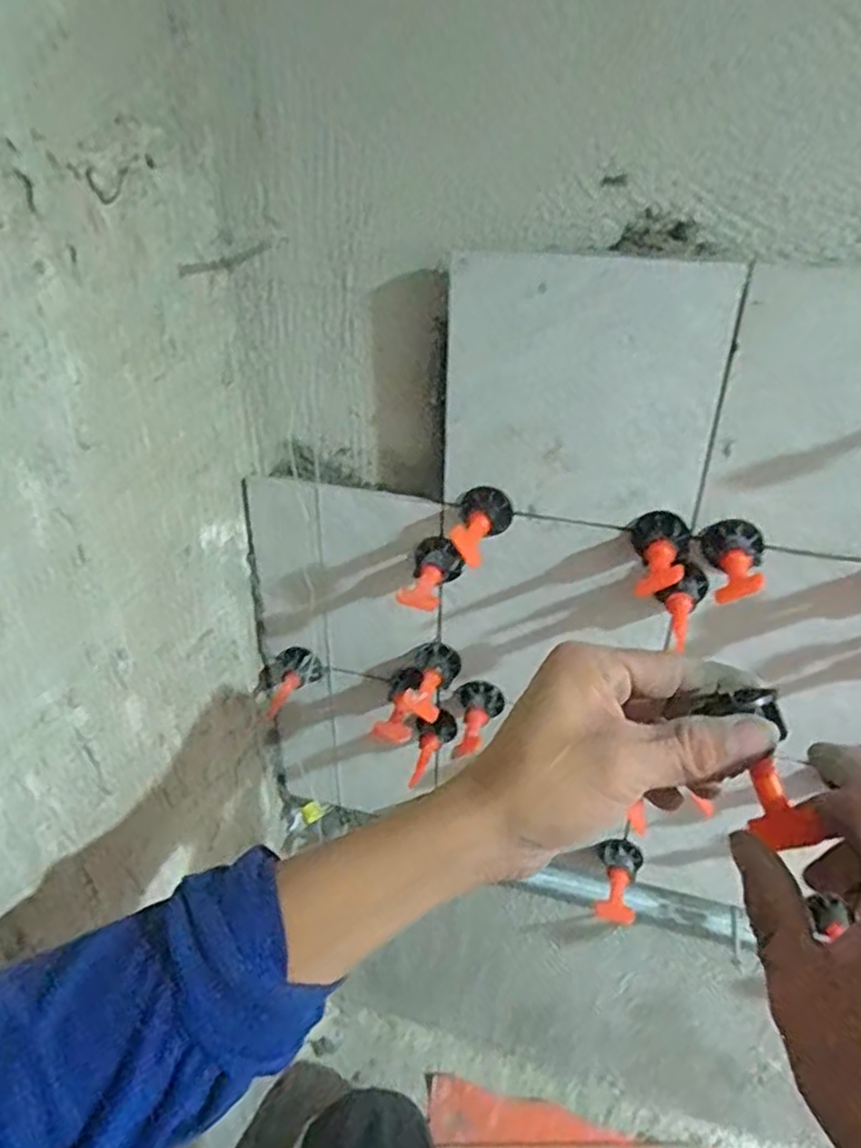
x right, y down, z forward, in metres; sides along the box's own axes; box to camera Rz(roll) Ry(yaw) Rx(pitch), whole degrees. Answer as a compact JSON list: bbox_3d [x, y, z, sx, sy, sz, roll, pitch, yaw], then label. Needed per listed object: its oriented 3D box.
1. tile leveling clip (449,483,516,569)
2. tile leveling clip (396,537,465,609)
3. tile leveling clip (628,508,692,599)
[{"bbox_3d":[0.026,-0.031,0.438,0.031,0.032,0.044,19,35,28],"label":"tile leveling clip"},{"bbox_3d":[0.000,0.002,0.455,0.031,0.028,0.058,7,31,11],"label":"tile leveling clip"},{"bbox_3d":[0.126,-0.010,0.402,0.033,0.027,0.058,10,32,15],"label":"tile leveling clip"}]

